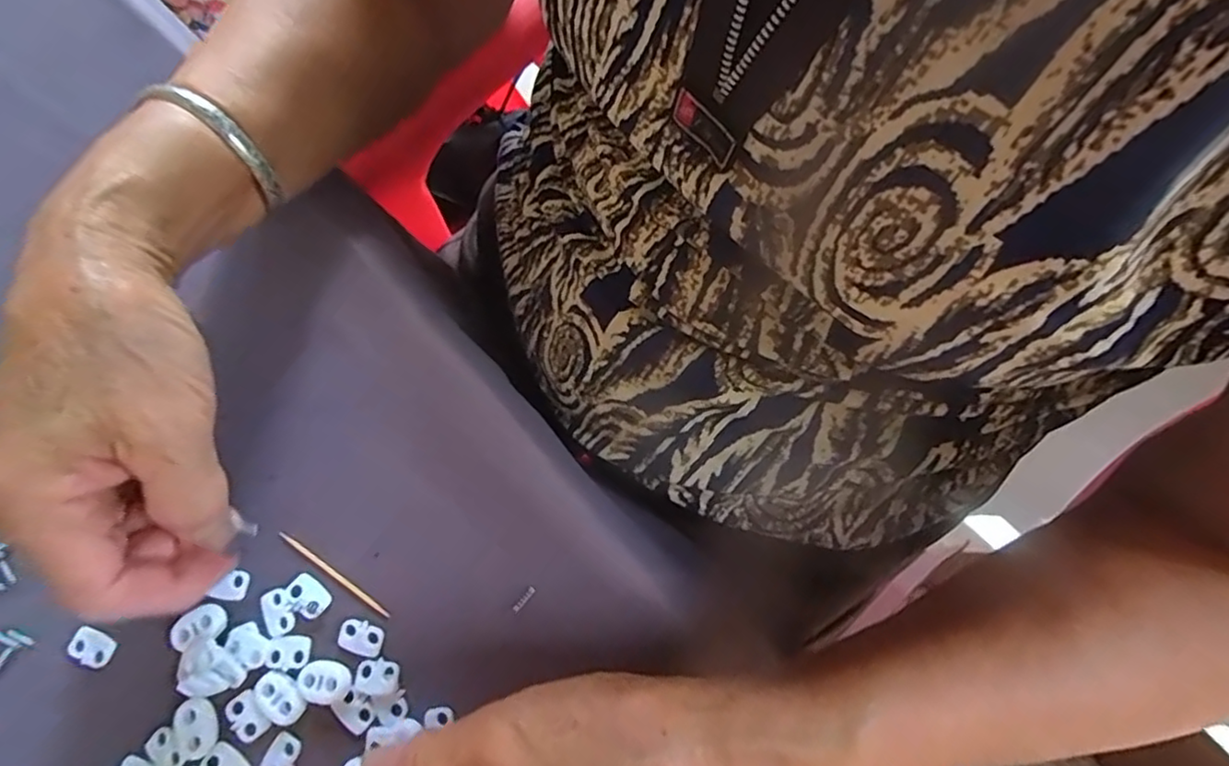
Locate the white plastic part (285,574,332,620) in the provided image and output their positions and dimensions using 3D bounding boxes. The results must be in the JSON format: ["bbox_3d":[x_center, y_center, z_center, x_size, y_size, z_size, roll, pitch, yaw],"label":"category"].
[{"bbox_3d":[-0.130,0.090,0.255,0.019,0.004,0.013,36,78,11],"label":"white plastic part"}]

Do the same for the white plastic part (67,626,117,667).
[{"bbox_3d":[-0.221,0.111,0.255,0.019,0.004,0.014,20,76,7],"label":"white plastic part"}]

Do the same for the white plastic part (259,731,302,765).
[{"bbox_3d":[-0.134,0.150,0.241,0.013,0.004,0.019,29,77,9],"label":"white plastic part"}]

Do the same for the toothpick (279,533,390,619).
[{"bbox_3d":[-0.121,0.082,0.260,0.060,0.004,0.004,32,78,10],"label":"toothpick"}]

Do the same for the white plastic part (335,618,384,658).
[{"bbox_3d":[-0.106,0.105,0.250,0.019,0.004,0.013,17,76,7],"label":"white plastic part"}]

